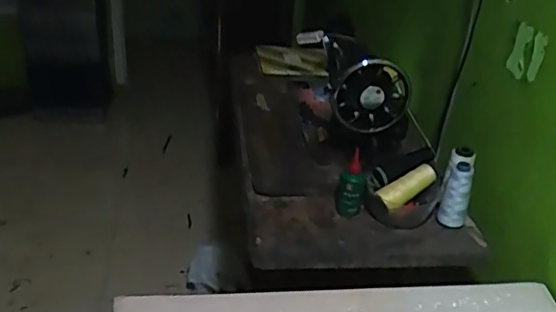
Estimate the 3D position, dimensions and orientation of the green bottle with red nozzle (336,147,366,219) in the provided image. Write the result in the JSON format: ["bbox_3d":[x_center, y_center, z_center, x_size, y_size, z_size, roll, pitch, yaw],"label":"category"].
[{"bbox_3d":[0.123,0.049,0.990,0.044,0.099,0.044,15,31,19],"label":"green bottle with red nozzle"}]

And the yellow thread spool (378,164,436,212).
[{"bbox_3d":[0.219,0.051,0.999,0.116,0.034,0.034,-29,40,-20],"label":"yellow thread spool"}]

